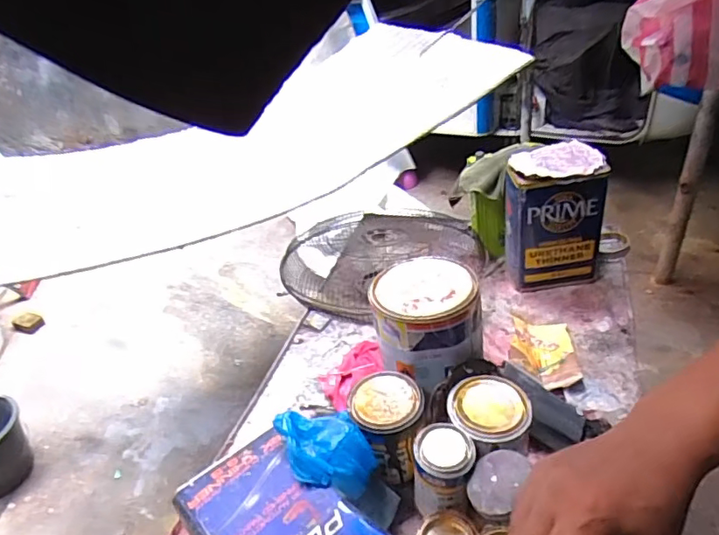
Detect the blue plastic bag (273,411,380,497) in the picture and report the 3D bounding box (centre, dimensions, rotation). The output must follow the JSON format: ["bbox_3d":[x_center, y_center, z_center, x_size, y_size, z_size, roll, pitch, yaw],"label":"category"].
[{"bbox_3d":[-0.043,0.225,0.658,0.123,0.058,0.087,-2,36,5],"label":"blue plastic bag"}]

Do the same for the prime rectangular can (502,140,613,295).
[{"bbox_3d":[0.370,-0.093,1.046,0.170,0.258,0.128,-8,36,-4],"label":"prime rectangular can"}]

